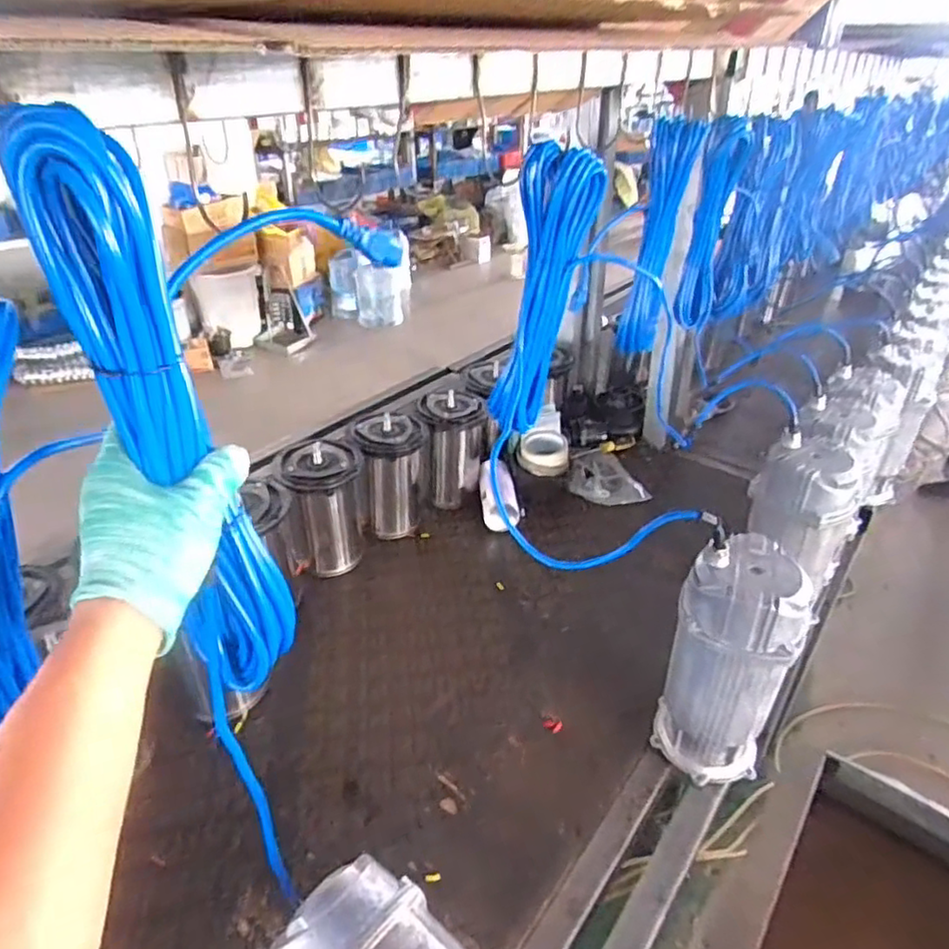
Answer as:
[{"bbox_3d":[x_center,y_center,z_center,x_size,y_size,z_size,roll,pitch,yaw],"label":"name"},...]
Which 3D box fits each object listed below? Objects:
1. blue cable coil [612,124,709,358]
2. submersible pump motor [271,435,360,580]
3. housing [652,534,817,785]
[{"bbox_3d":[0.293,-0.366,1.051,0.081,0.347,0.078,1,33,-1],"label":"blue cable coil"},{"bbox_3d":[-0.258,0.060,1.129,0.133,0.218,0.107,-11,35,-18],"label":"submersible pump motor"},{"bbox_3d":[0.300,0.229,0.784,0.128,0.303,0.109,12,34,16],"label":"housing"}]

